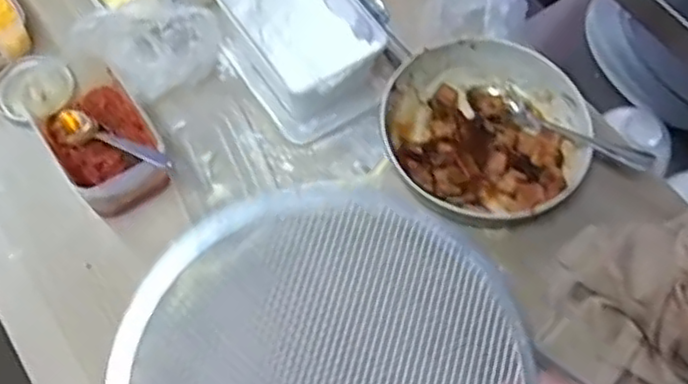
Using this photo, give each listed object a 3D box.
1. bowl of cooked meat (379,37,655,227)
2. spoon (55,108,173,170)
[{"bbox_3d":[0.139,-0.061,0.667,0.197,0.058,0.196,1,64,-2],"label":"bowl of cooked meat"},{"bbox_3d":[-0.222,-0.048,0.634,0.173,0.021,0.033,20,61,37],"label":"spoon"}]

